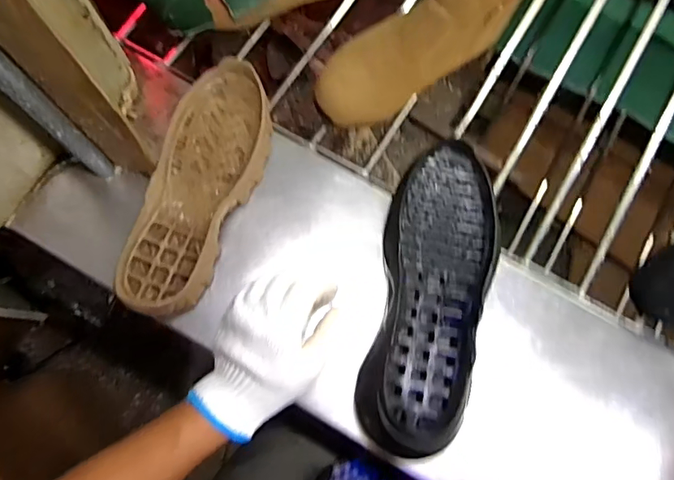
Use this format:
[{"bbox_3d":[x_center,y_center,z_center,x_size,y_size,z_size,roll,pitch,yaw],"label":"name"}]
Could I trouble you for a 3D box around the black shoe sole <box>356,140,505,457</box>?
[{"bbox_3d":[0.097,0.050,0.496,0.110,0.060,0.302,11,77,1],"label":"black shoe sole"}]

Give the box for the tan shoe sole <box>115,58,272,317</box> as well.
[{"bbox_3d":[-0.139,-0.060,0.519,0.108,0.045,0.285,14,78,2],"label":"tan shoe sole"}]

